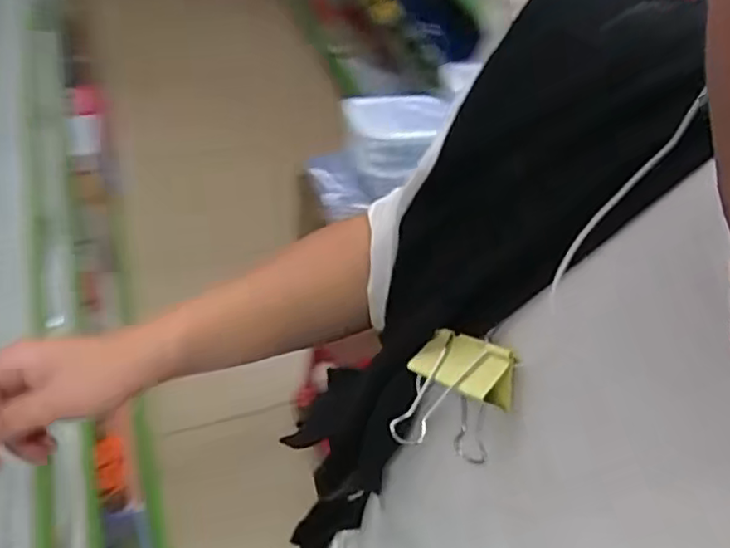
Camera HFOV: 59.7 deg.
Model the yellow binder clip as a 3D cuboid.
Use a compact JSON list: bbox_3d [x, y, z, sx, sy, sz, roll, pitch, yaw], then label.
[{"bbox_3d":[0.043,0.058,0.307,0.049,0.071,0.034,24,49,17],"label":"yellow binder clip"}]

